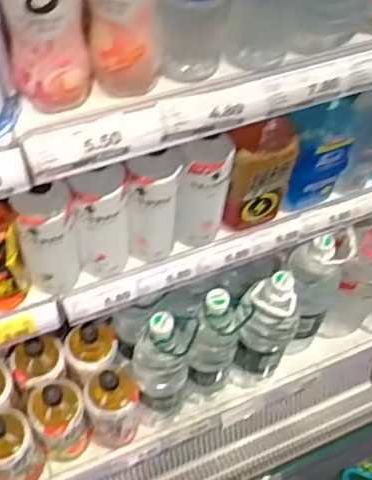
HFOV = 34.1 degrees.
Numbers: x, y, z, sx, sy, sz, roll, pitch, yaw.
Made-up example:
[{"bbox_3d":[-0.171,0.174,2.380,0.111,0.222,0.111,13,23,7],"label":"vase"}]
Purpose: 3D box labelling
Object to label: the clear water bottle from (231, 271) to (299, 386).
[{"bbox_3d":[0.132,0.151,0.995,0.078,0.298,0.075,2,57,-4],"label":"clear water bottle"}]

